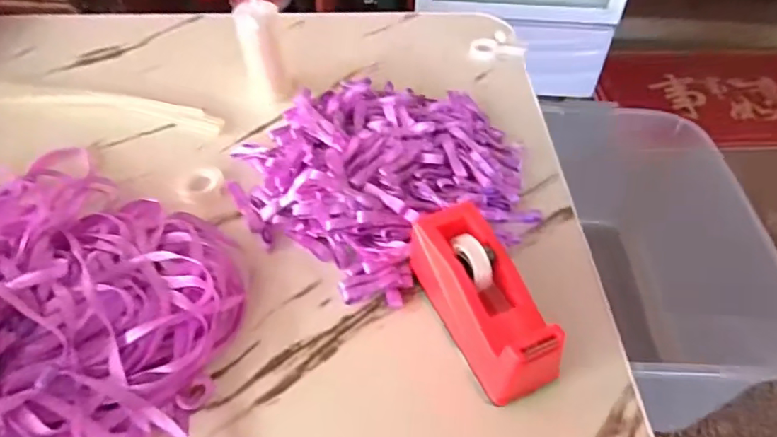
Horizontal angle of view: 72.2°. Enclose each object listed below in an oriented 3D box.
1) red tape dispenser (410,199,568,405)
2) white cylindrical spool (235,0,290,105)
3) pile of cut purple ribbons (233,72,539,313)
[{"bbox_3d":[0.077,0.061,0.423,0.061,0.064,0.149,-20,52,-17],"label":"red tape dispenser"},{"bbox_3d":[-0.145,-0.192,0.618,0.045,0.108,0.040,-12,50,-11],"label":"white cylindrical spool"},{"bbox_3d":[0.002,-0.058,0.544,0.277,0.050,0.267,0,49,-1],"label":"pile of cut purple ribbons"}]

